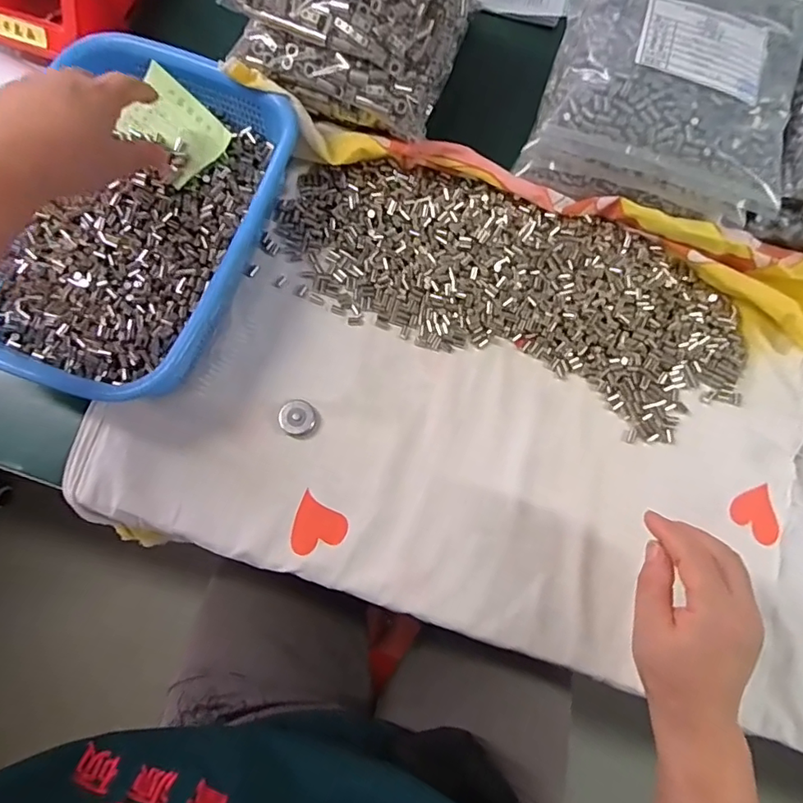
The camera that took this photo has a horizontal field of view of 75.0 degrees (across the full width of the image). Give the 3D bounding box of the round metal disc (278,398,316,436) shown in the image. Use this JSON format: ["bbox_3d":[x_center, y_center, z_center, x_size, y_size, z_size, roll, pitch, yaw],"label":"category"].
[{"bbox_3d":[-0.085,0.012,0.425,0.029,0.009,0.028,0,76,-2],"label":"round metal disc"}]

